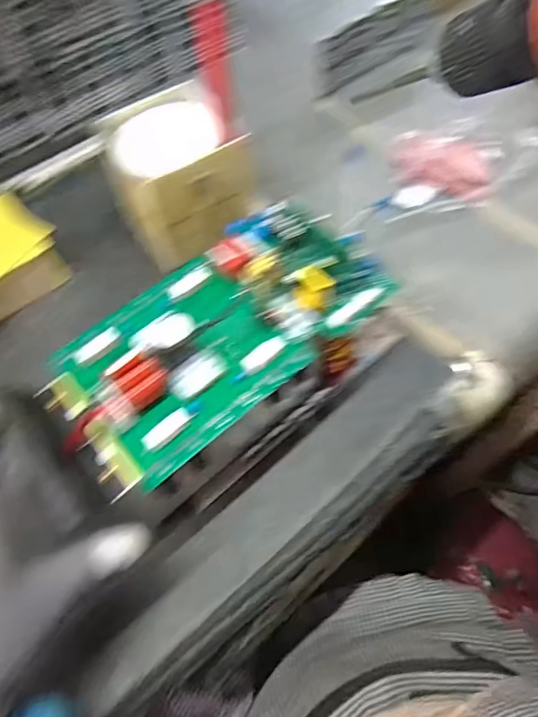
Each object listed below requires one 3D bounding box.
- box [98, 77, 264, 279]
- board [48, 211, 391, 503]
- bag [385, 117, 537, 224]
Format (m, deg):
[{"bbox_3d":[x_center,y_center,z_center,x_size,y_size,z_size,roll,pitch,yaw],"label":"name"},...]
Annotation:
[{"bbox_3d":[-0.089,-0.180,0.482,0.122,0.098,0.114,-23,62,-11],"label":"box"},{"bbox_3d":[-0.030,-0.021,0.335,0.236,0.034,0.131,-41,67,-19],"label":"board"},{"bbox_3d":[0.198,-0.218,0.540,0.169,0.028,0.119,-22,60,4],"label":"bag"}]

